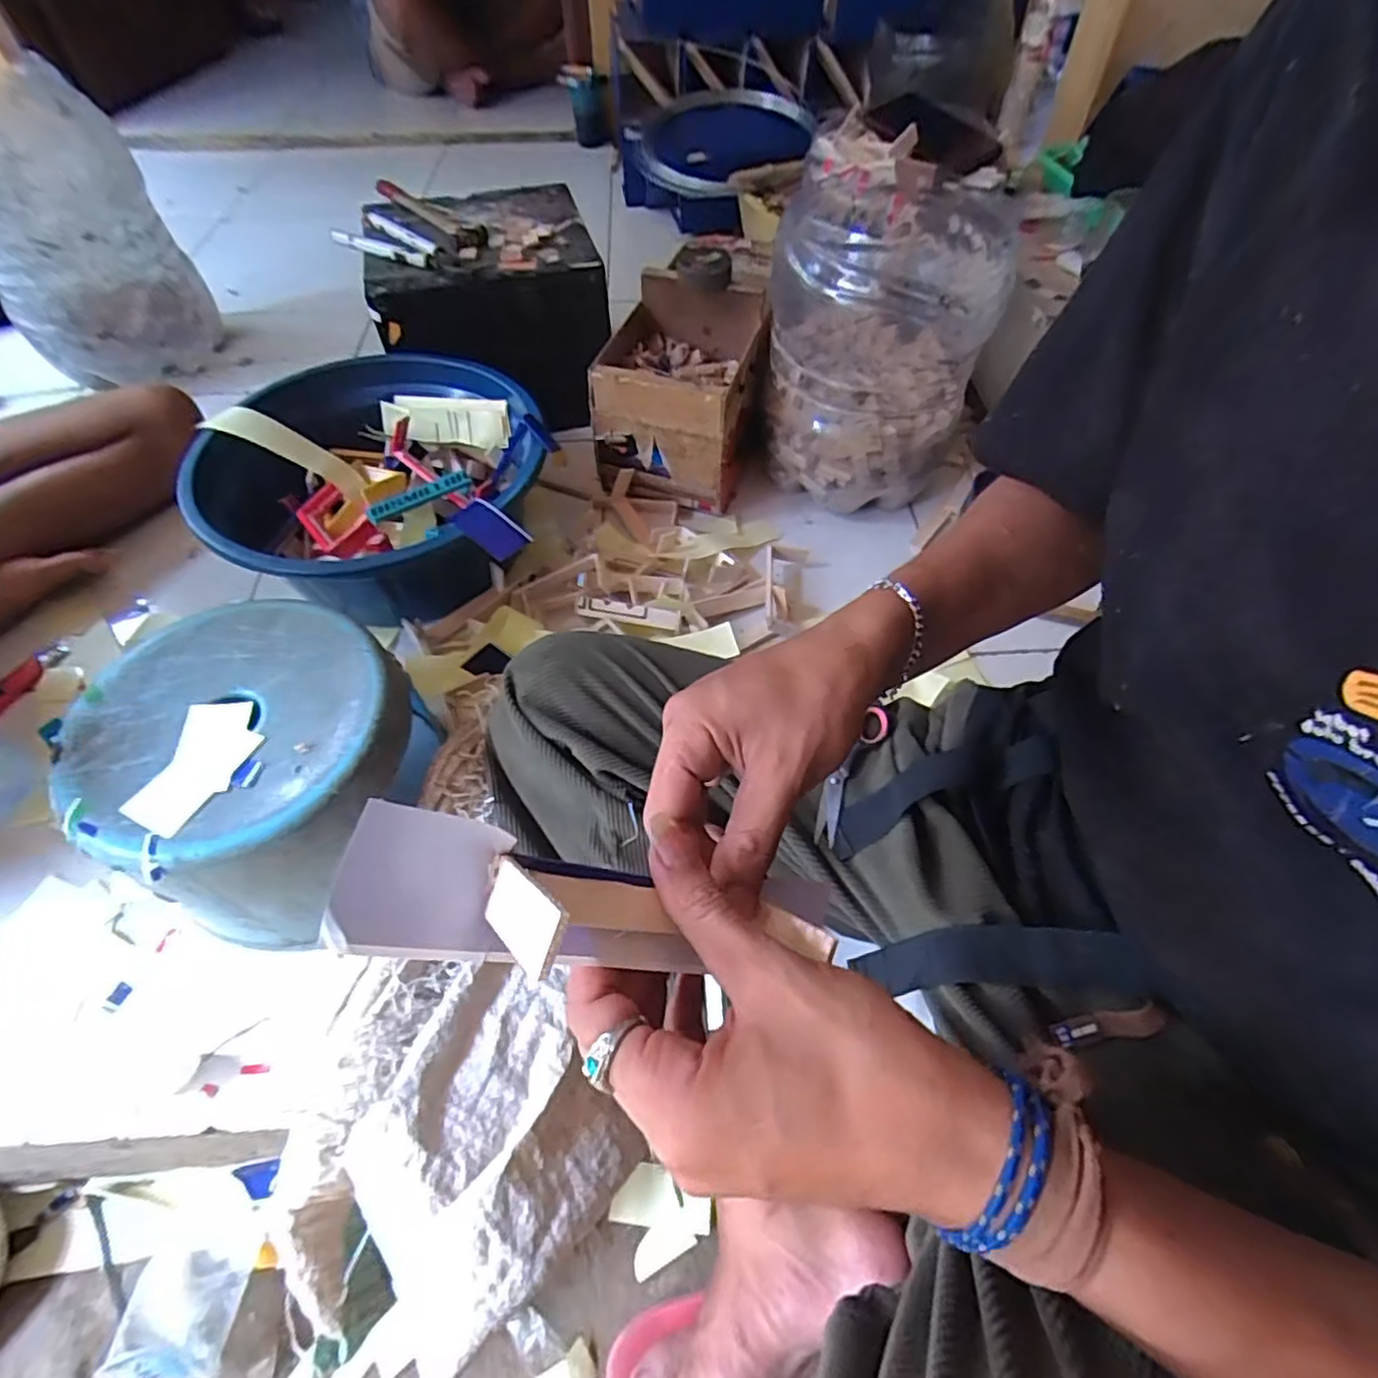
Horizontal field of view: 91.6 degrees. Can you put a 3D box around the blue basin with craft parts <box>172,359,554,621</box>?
[{"bbox_3d":[-0.336,-0.210,0.741,0.338,0.146,0.332,0,54,-1],"label":"blue basin with craft parts"}]

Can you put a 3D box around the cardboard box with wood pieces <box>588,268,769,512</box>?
[{"bbox_3d":[-0.009,-0.352,0.819,0.172,0.194,0.168,13,55,8],"label":"cardboard box with wood pieces"}]

